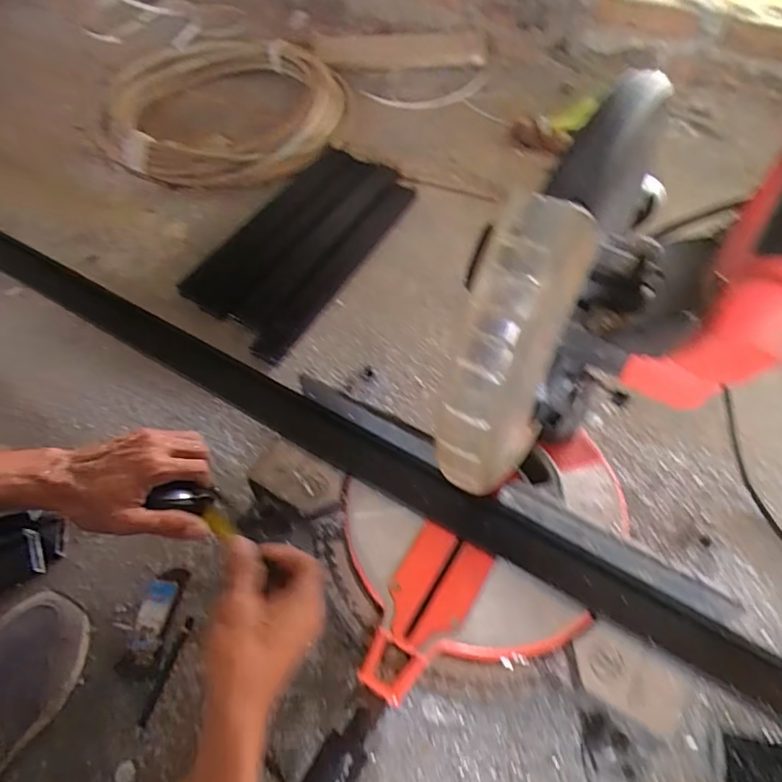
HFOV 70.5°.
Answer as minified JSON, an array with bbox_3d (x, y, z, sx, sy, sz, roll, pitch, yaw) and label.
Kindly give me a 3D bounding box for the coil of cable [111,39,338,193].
[{"bbox_3d":[-0.309,-0.528,1.023,0.446,0.072,0.414,-17,57,-8],"label":"coil of cable"}]

